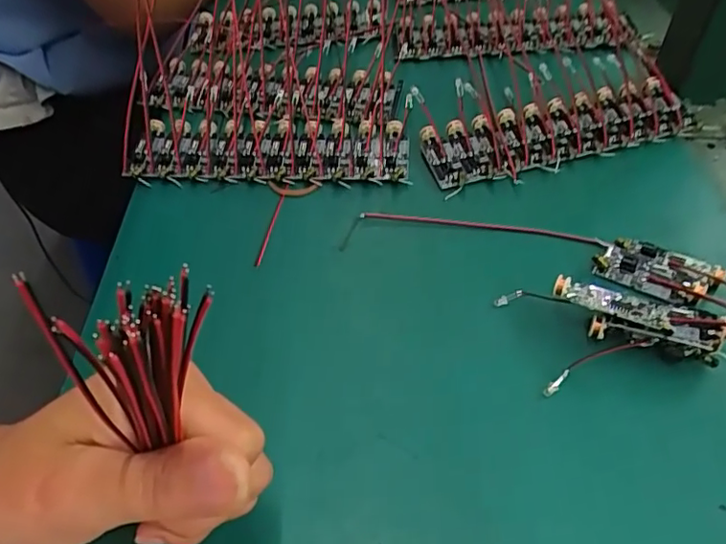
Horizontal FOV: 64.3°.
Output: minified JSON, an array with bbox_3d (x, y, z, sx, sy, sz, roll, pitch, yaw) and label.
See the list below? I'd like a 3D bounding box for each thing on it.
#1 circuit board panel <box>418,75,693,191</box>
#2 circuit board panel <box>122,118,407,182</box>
[{"bbox_3d":[0.110,-0.080,0.328,0.155,0.013,0.044,-14,48,-10],"label":"circuit board panel"},{"bbox_3d":[-0.053,-0.071,0.326,0.154,0.015,0.052,0,47,4],"label":"circuit board panel"}]

